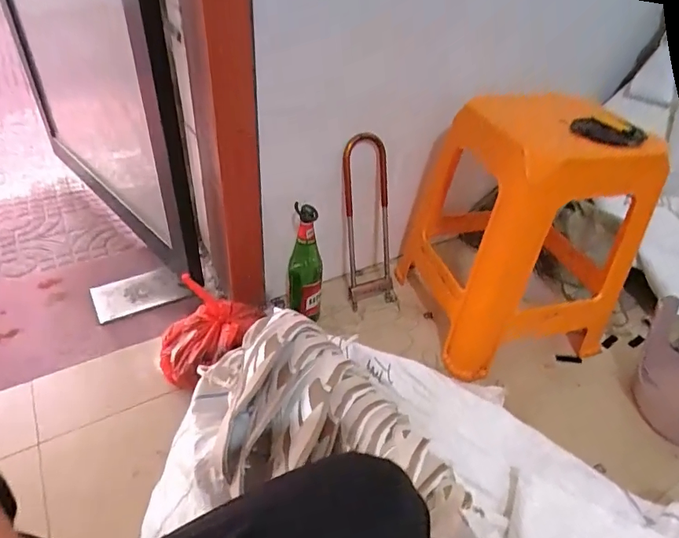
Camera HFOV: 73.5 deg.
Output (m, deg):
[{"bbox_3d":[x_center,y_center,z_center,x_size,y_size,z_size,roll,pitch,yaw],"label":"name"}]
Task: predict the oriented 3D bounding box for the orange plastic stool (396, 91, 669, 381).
[{"bbox_3d":[0.352,-0.098,0.966,0.340,0.456,0.425,-10,42,-17],"label":"orange plastic stool"}]

